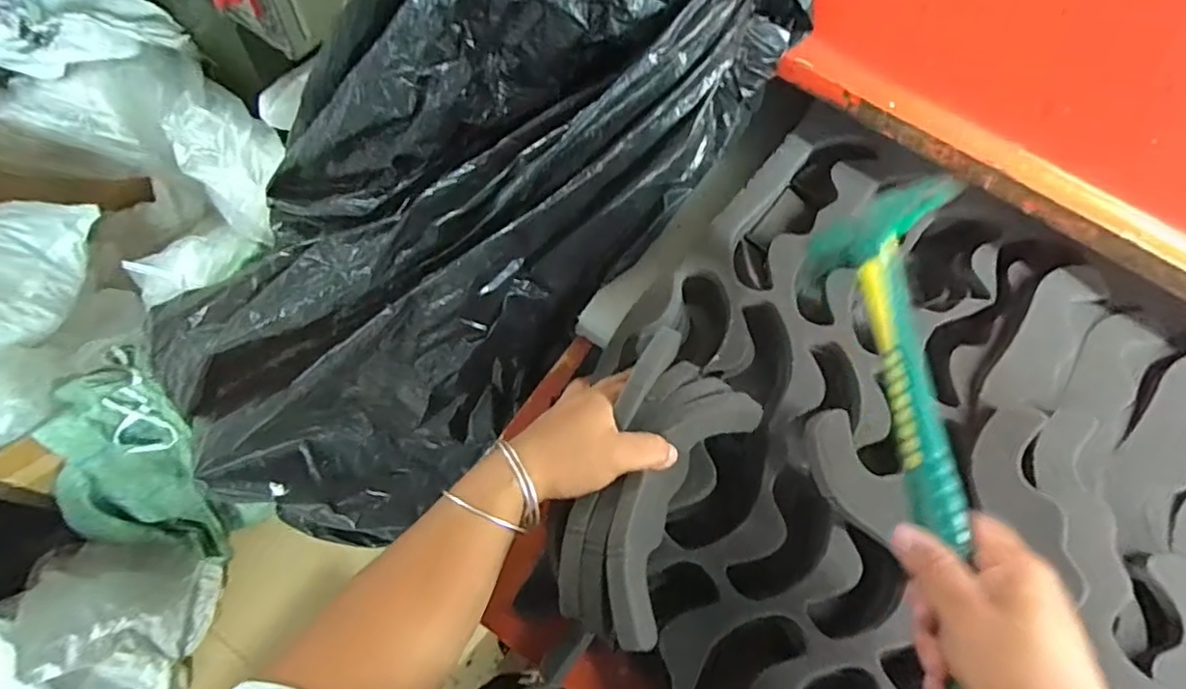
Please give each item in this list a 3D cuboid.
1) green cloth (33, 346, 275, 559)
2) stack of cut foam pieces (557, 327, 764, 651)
[{"bbox_3d":[-0.726,0.232,1.015,0.156,0.508,0.182,14,46,4],"label":"green cloth"},{"bbox_3d":[0.044,0.094,0.413,0.088,0.047,0.203,23,68,7],"label":"stack of cut foam pieces"}]

